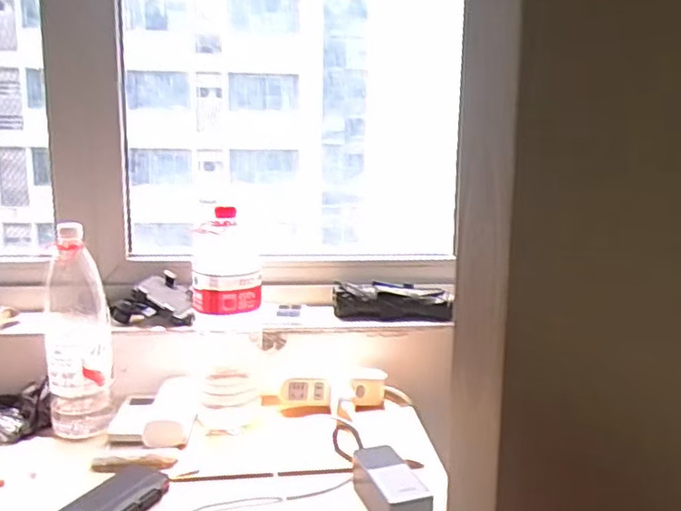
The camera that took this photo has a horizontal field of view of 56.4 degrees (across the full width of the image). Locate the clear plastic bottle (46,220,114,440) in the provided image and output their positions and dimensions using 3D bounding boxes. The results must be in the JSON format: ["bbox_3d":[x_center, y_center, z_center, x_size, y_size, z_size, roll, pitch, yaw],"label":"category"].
[{"bbox_3d":[-0.400,0.117,0.969,0.094,0.297,0.104,-4,12,-24],"label":"clear plastic bottle"}]

